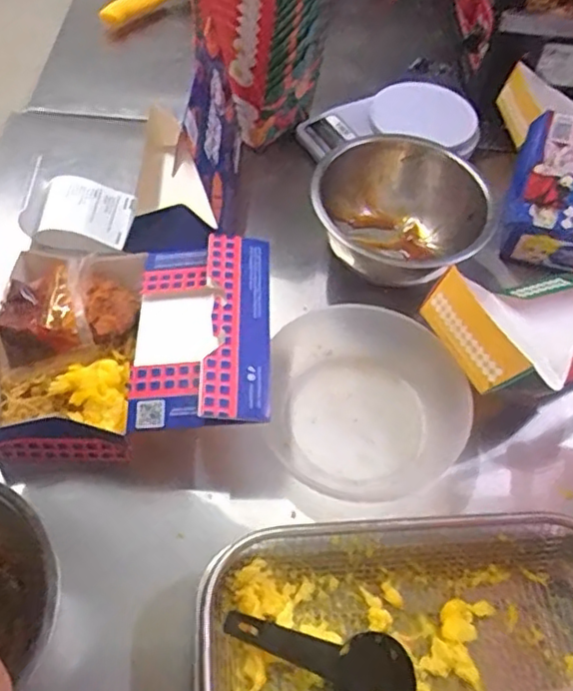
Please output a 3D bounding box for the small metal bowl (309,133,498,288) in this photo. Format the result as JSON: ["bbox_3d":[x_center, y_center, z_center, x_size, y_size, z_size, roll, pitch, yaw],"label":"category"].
[{"bbox_3d":[0.104,-0.134,0.633,0.168,0.069,0.158,2,56,-4],"label":"small metal bowl"}]

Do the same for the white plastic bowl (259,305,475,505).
[{"bbox_3d":[0.057,0.045,0.537,0.165,0.049,0.172,-26,62,-20],"label":"white plastic bowl"}]

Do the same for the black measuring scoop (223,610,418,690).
[{"bbox_3d":[0.023,0.205,0.424,0.129,0.024,0.048,23,56,-5],"label":"black measuring scoop"}]

